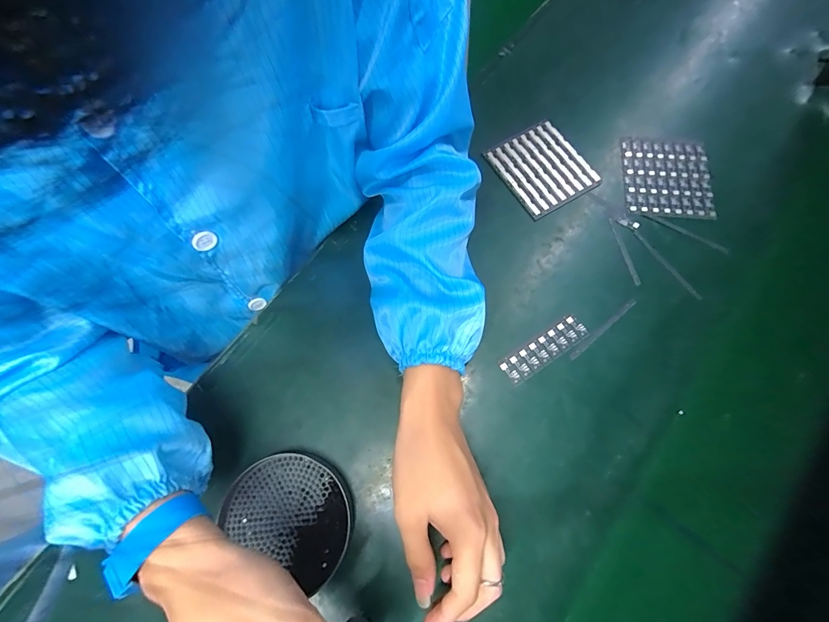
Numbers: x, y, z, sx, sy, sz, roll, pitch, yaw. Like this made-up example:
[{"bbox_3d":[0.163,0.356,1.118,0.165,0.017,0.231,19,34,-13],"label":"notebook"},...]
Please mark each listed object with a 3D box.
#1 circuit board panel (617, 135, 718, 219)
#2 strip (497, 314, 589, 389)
[{"bbox_3d":[0.295,-0.161,0.411,0.086,0.008,0.114,5,72,4],"label":"circuit board panel"},{"bbox_3d":[0.130,0.038,0.354,0.092,0.004,0.029,-33,73,-6],"label":"strip"}]

